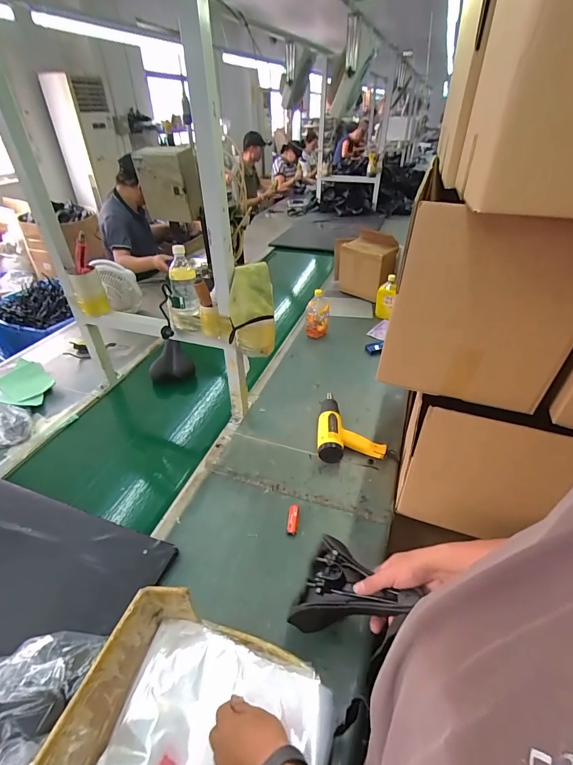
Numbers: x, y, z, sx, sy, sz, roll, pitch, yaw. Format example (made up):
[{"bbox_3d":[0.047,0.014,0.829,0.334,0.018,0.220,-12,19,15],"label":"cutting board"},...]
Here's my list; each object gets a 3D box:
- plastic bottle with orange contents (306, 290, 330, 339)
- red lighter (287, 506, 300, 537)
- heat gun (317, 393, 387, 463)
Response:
[{"bbox_3d":[0.132,-0.288,1.516,0.097,0.194,0.077,3,38,4],"label":"plastic bottle with orange contents"},{"bbox_3d":[0.017,0.332,0.866,0.027,0.014,0.080,4,38,6],"label":"red lighter"},{"bbox_3d":[0.195,0.131,1.075,0.197,0.070,0.248,3,38,5],"label":"heat gun"}]

